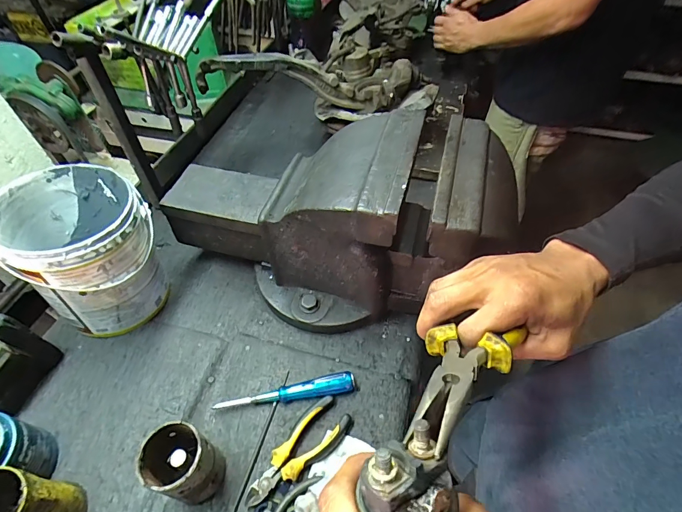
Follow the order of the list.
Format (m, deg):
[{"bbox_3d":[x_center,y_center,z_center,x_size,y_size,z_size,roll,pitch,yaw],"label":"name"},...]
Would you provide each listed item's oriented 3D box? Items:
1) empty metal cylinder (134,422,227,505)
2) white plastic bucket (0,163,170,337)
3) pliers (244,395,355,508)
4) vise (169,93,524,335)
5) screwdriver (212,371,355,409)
[{"bbox_3d":[-0.180,0.237,0.427,0.067,0.123,0.062,0,51,0],"label":"empty metal cylinder"},{"bbox_3d":[-0.368,-0.005,0.559,0.172,0.199,0.163,0,51,0],"label":"white plastic bucket"},{"bbox_3d":[-0.054,0.251,0.476,0.057,0.023,0.152,37,61,26],"label":"pliers"},{"bbox_3d":[-0.036,-0.042,0.545,0.468,0.277,0.198,8,52,7],"label":"vise"},{"bbox_3d":[-0.077,0.189,0.522,0.189,0.027,0.027,-5,51,-4],"label":"screwdriver"}]

